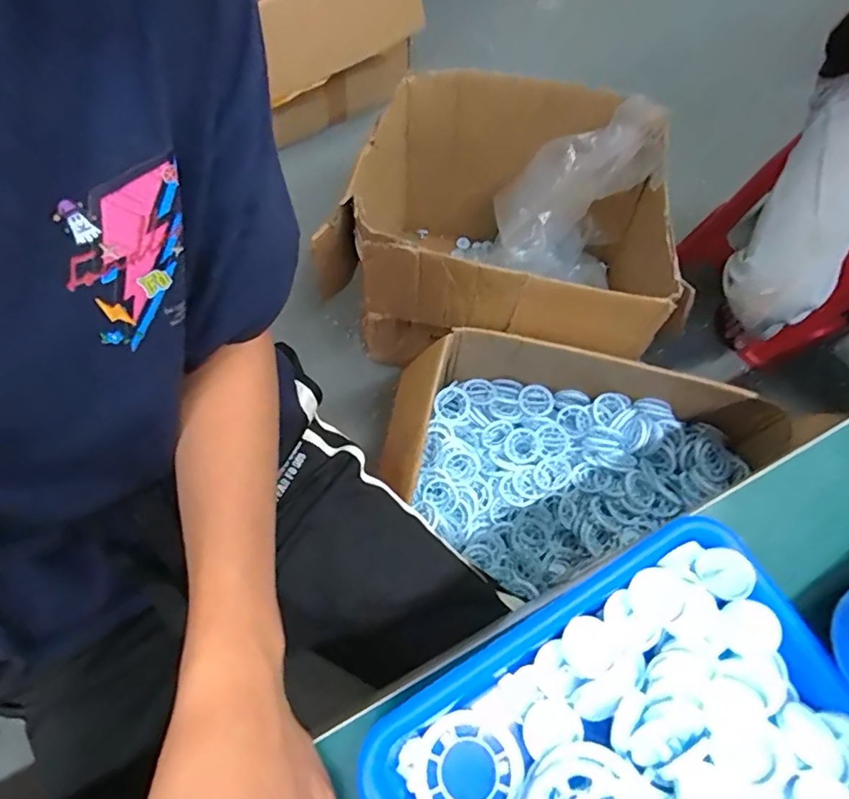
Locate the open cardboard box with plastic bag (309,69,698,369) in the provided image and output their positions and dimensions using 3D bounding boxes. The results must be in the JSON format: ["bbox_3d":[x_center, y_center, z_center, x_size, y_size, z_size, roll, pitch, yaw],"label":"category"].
[{"bbox_3d":[0.142,-0.292,1.029,0.544,0.412,0.432,11,70,2],"label":"open cardboard box with plastic bag"}]

